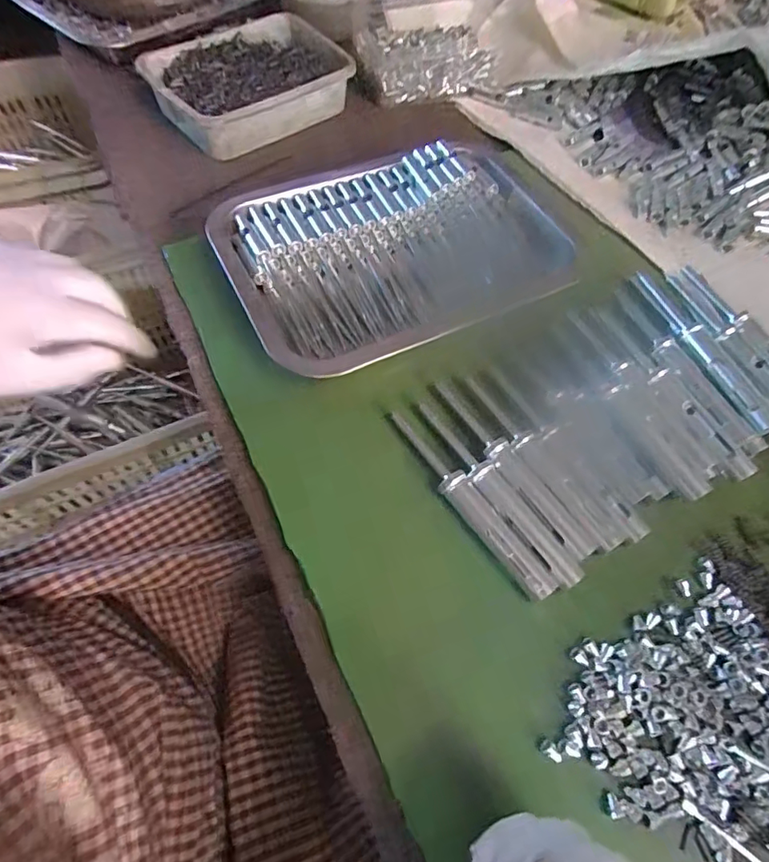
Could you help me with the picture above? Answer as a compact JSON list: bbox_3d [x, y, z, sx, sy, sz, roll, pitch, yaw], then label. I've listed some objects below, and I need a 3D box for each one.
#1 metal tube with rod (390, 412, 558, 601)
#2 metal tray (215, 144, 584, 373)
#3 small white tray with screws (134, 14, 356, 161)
[{"bbox_3d":[0.051,0.045,0.325,0.017,0.022,0.136,-33,69,-19],"label":"metal tube with rod"},{"bbox_3d":[0.014,-0.141,0.410,0.260,0.041,0.193,-23,67,-15],"label":"metal tray"},{"bbox_3d":[-0.127,-0.340,0.511,0.185,0.041,0.132,-38,71,-20],"label":"small white tray with screws"}]

